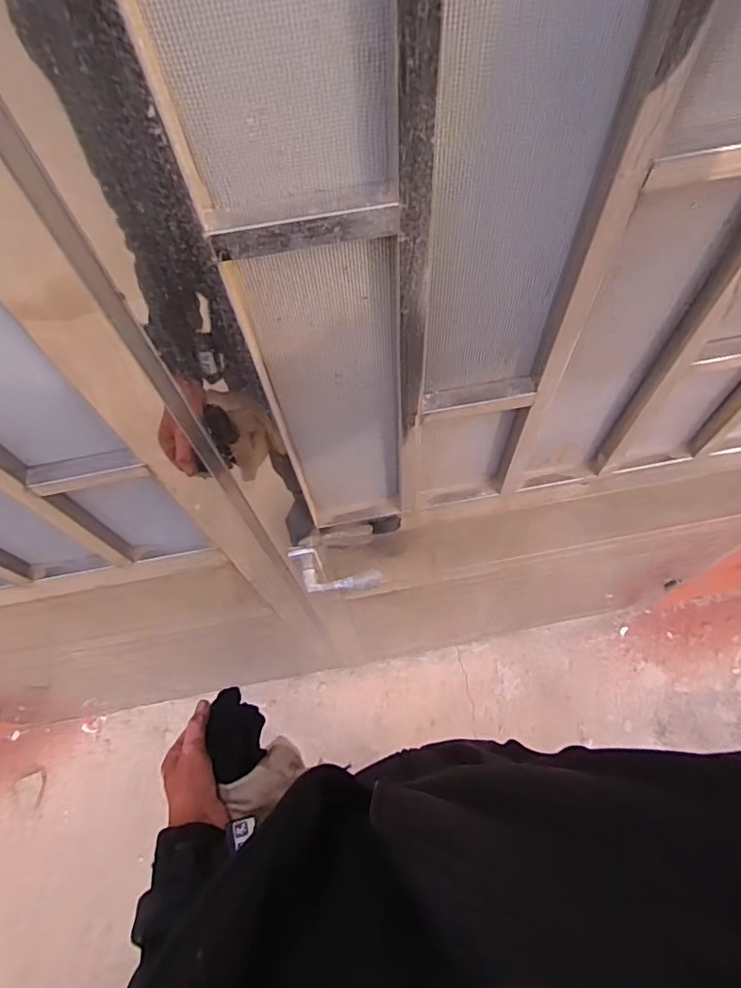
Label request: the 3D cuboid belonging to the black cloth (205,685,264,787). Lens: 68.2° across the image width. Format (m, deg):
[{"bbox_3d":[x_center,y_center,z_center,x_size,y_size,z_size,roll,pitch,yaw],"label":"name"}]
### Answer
[{"bbox_3d":[-0.153,0.277,0.637,0.058,0.030,0.100,-11,64,-1],"label":"black cloth"}]

